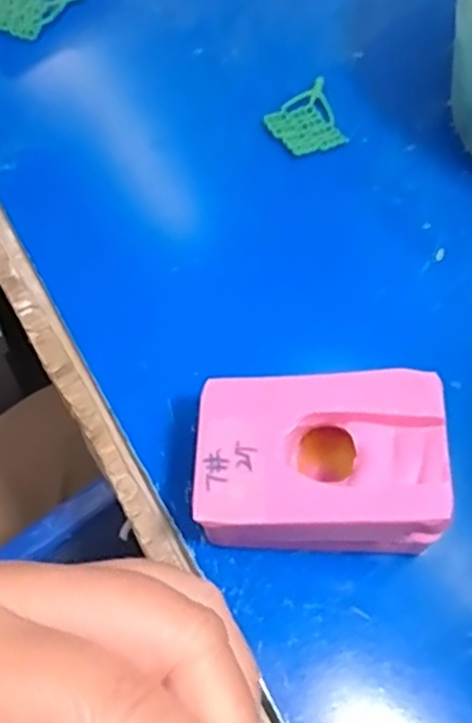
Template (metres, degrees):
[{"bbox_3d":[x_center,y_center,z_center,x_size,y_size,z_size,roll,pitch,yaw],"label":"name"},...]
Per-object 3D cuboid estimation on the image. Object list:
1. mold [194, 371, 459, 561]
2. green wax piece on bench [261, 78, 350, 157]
[{"bbox_3d":[0.024,0.032,0.214,0.072,0.046,0.048,3,61,-1],"label":"mold"},{"bbox_3d":[0.033,-0.104,0.311,0.036,0.005,0.030,-36,69,-20],"label":"green wax piece on bench"}]

